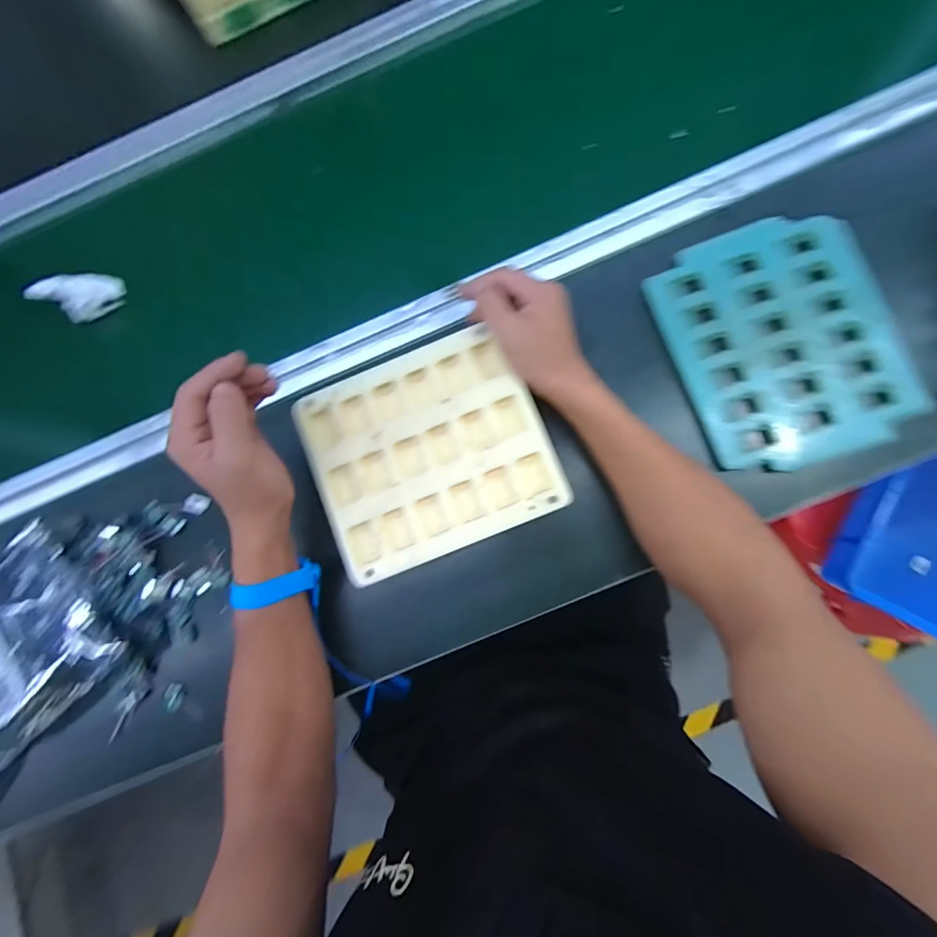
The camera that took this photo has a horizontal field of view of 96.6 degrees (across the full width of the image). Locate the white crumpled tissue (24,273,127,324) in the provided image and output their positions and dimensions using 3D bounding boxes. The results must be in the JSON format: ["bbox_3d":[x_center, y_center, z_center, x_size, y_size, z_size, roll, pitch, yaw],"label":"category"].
[{"bbox_3d":[-0.435,-0.199,0.471,0.056,0.050,0.064,25,85,8],"label":"white crumpled tissue"}]

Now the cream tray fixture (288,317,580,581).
[{"bbox_3d":[-0.037,-0.016,0.368,0.199,0.009,0.177,-22,81,2],"label":"cream tray fixture"}]

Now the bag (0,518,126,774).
[{"bbox_3d":[-0.465,0.200,0.407,0.162,0.048,0.239,44,88,9],"label":"bag"}]

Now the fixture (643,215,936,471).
[{"bbox_3d":[0.294,-0.119,0.391,0.194,0.010,0.229,-19,81,2],"label":"fixture"}]

